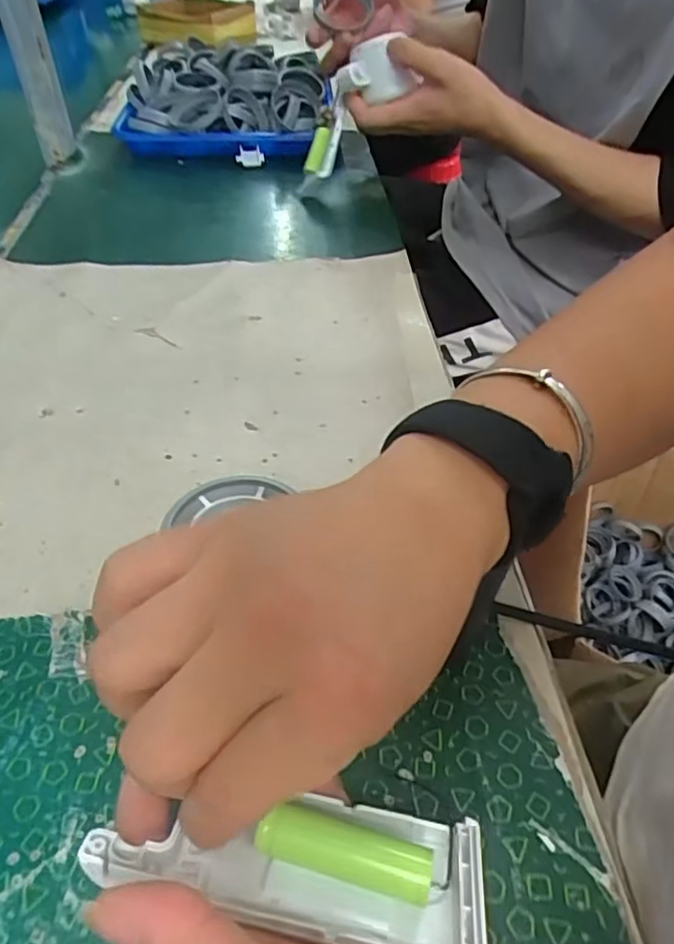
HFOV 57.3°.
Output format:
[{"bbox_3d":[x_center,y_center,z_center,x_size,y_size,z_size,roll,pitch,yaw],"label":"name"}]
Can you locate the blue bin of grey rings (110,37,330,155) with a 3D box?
[{"bbox_3d":[-0.135,-0.465,0.754,0.224,0.061,0.301,-3,44,-4],"label":"blue bin of grey rings"}]

